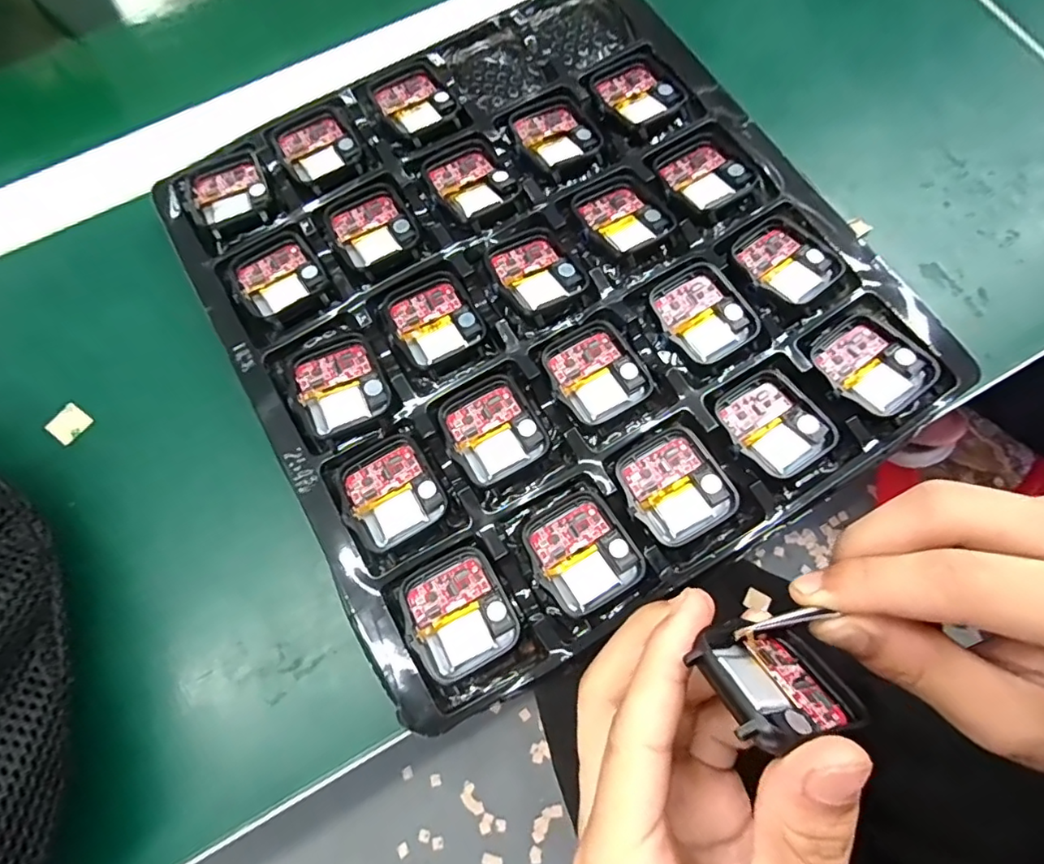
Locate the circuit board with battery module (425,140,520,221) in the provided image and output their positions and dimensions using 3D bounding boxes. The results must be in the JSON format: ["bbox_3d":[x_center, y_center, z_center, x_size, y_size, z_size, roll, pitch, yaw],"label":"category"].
[{"bbox_3d":[-0.024,-0.120,0.257,0.036,0.004,0.041,-33,75,-8],"label":"circuit board with battery module"}]

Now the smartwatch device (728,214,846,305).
[{"bbox_3d":[0.116,-0.076,0.242,0.037,0.007,0.042,-30,73,-9],"label":"smartwatch device"}]

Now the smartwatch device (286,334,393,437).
[{"bbox_3d":[-0.077,-0.020,0.230,0.036,0.005,0.039,-24,74,-6],"label":"smartwatch device"}]

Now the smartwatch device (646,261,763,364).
[{"bbox_3d":[0.078,-0.051,0.236,0.035,0.009,0.041,-31,75,-8],"label":"smartwatch device"}]

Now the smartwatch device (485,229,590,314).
[{"bbox_3d":[0.006,-0.072,0.243,0.036,0.010,0.039,-30,75,-7],"label":"smartwatch device"}]

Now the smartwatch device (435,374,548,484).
[{"bbox_3d":[-0.013,-0.001,0.226,0.037,0.007,0.041,-31,75,-8],"label":"smartwatch device"}]

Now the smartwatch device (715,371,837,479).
[{"bbox_3d":[0.104,-0.004,0.223,0.037,0.007,0.041,-31,75,-8],"label":"smartwatch device"}]

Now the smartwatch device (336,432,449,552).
[{"bbox_3d":[-0.054,0.024,0.220,0.038,0.006,0.042,-31,75,-8],"label":"smartwatch device"}]

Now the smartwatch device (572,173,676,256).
[{"bbox_3d":[0.045,-0.101,0.249,0.036,0.007,0.040,-29,75,-7],"label":"smartwatch device"}]

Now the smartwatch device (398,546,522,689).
[{"bbox_3d":[-0.024,0.068,0.204,0.037,0.008,0.041,-29,75,-7],"label":"smartwatch device"}]

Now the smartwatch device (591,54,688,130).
[{"bbox_3d":[0.058,-0.169,0.268,0.037,0.005,0.038,-31,75,-8],"label":"smartwatch device"}]

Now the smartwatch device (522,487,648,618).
[{"bbox_3d":[0.023,0.046,0.211,0.037,0.008,0.041,-31,75,-8],"label":"smartwatch device"}]

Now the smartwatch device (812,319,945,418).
[{"bbox_3d":[0.148,-0.028,0.227,0.035,0.006,0.042,-38,76,-10],"label":"smartwatch device"}]

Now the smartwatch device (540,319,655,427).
[{"bbox_3d":[0.031,-0.026,0.231,0.036,0.005,0.040,-30,75,-8],"label":"smartwatch device"}]

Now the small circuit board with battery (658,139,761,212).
[{"bbox_3d":[0.086,-0.121,0.255,0.033,0.010,0.038,-30,75,-8],"label":"small circuit board with battery"}]

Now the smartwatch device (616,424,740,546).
[{"bbox_3d":[0.061,0.021,0.214,0.036,0.005,0.041,-27,75,-7],"label":"smartwatch device"}]

